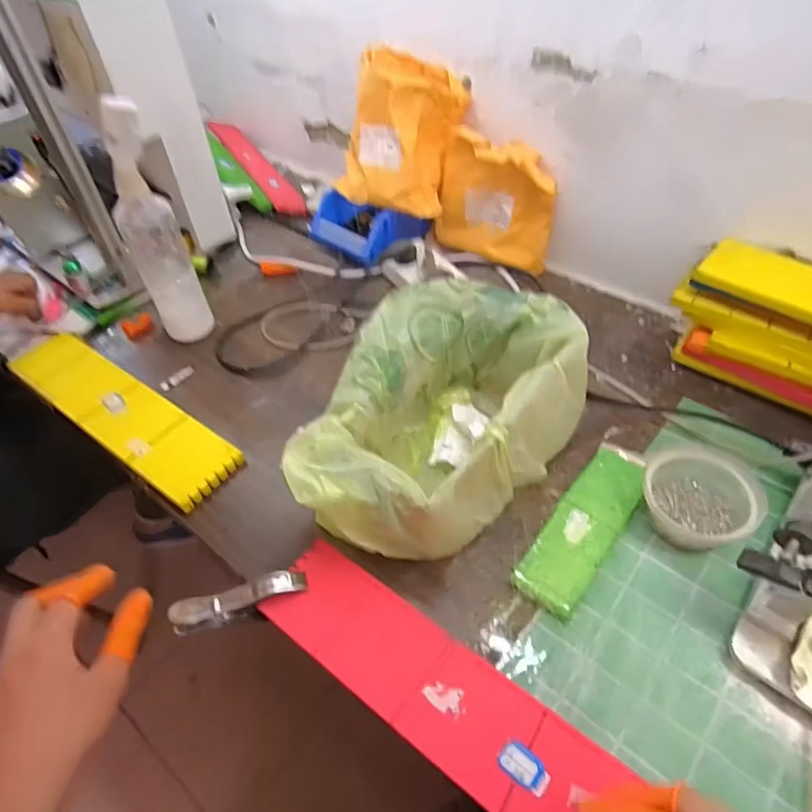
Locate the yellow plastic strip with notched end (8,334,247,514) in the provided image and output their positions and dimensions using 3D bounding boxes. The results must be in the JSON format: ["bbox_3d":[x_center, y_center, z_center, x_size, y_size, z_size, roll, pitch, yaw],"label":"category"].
[{"bbox_3d":[-0.339,0.003,0.631,0.350,0.012,0.083,28,56,24],"label":"yellow plastic strip with notched end"}]

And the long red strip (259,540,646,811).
[{"bbox_3d":[0.032,0.224,0.412,0.336,0.011,0.081,30,57,27],"label":"long red strip"}]

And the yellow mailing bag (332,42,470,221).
[{"bbox_3d":[-0.013,-0.378,0.754,0.176,0.190,0.087,28,40,26],"label":"yellow mailing bag"}]

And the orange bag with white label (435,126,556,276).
[{"bbox_3d":[0.125,-0.284,0.751,0.175,0.154,0.053,28,56,24],"label":"orange bag with white label"}]

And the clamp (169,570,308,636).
[{"bbox_3d":[-0.145,0.172,0.474,0.114,0.024,0.026,-16,51,-11],"label":"clamp"}]

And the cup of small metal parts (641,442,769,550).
[{"bbox_3d":[0.271,0.082,0.495,0.096,0.045,0.095,-1,49,2],"label":"cup of small metal parts"}]

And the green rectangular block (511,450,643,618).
[{"bbox_3d":[0.169,0.111,0.505,0.057,0.014,0.179,31,57,26],"label":"green rectangular block"}]

